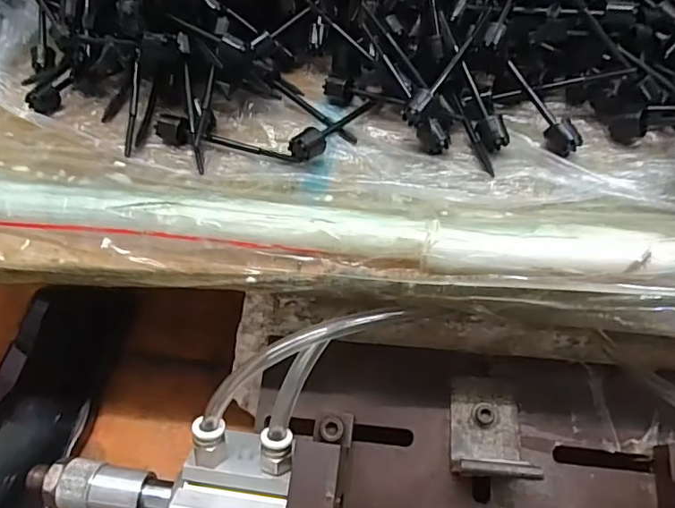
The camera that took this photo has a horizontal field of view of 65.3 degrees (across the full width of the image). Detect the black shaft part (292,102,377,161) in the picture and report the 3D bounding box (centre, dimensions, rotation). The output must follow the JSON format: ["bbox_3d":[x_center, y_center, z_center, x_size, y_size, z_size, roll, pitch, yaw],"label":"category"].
[{"bbox_3d":[-0.001,-0.074,0.298,0.013,0.012,0.077,23,43,21],"label":"black shaft part"}]

